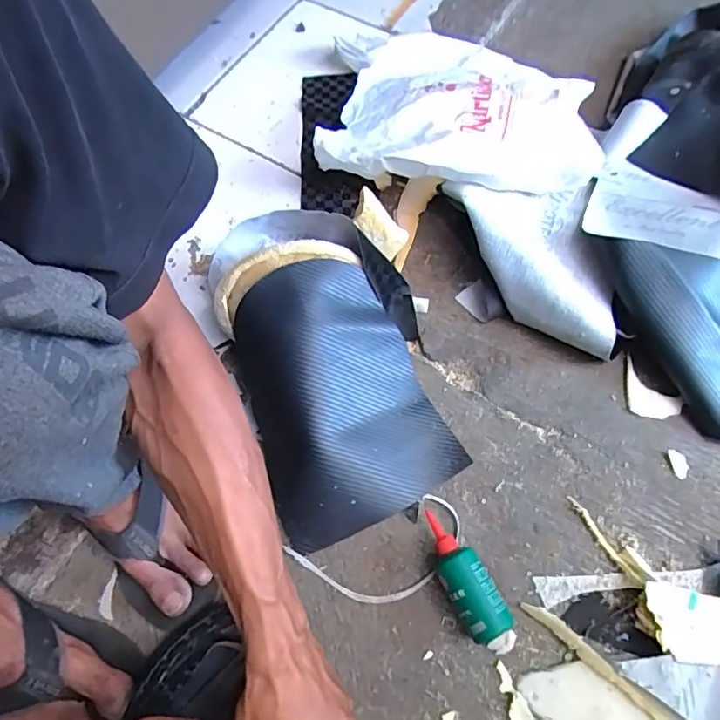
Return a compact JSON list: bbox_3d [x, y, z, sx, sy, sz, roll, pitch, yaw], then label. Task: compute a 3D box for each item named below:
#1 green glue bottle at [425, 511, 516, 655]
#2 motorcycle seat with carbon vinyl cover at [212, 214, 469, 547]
[{"bbox_3d":[0.096,0.206,0.485,0.042,0.039,0.137,-28,67,-9],"label":"green glue bottle"},{"bbox_3d":[-0.029,-0.003,0.547,0.205,0.111,0.335,-19,66,-5],"label":"motorcycle seat with carbon vinyl cover"}]

